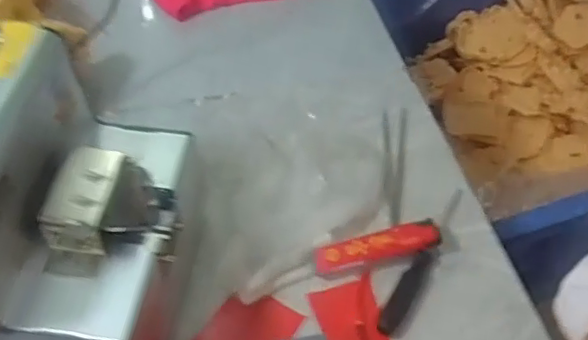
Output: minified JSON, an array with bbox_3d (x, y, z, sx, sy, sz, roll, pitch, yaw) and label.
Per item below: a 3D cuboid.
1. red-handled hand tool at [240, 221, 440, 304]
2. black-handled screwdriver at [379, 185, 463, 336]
[{"bbox_3d":[0.028,0.054,0.357,0.122,0.020,0.018,-11,52,-10],"label":"red-handled hand tool"},{"bbox_3d":[0.083,0.055,0.366,0.013,0.008,0.120,26,55,19],"label":"black-handled screwdriver"}]

